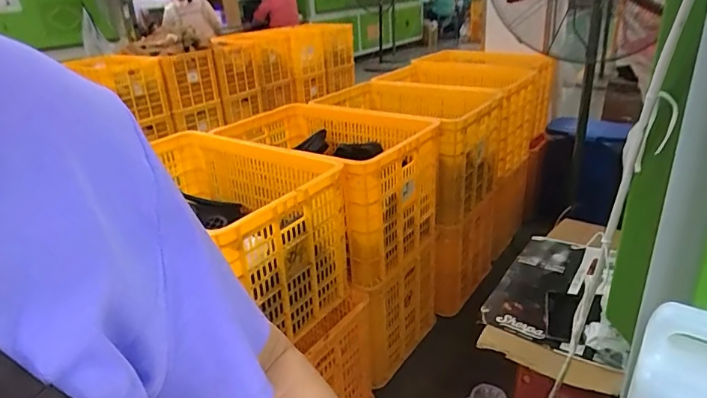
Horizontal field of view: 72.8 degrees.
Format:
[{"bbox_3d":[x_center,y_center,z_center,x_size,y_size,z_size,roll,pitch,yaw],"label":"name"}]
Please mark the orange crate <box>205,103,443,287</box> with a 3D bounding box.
[{"bbox_3d":[-0.140,-0.070,1.613,0.804,0.360,0.446,16,31,37],"label":"orange crate"}]

